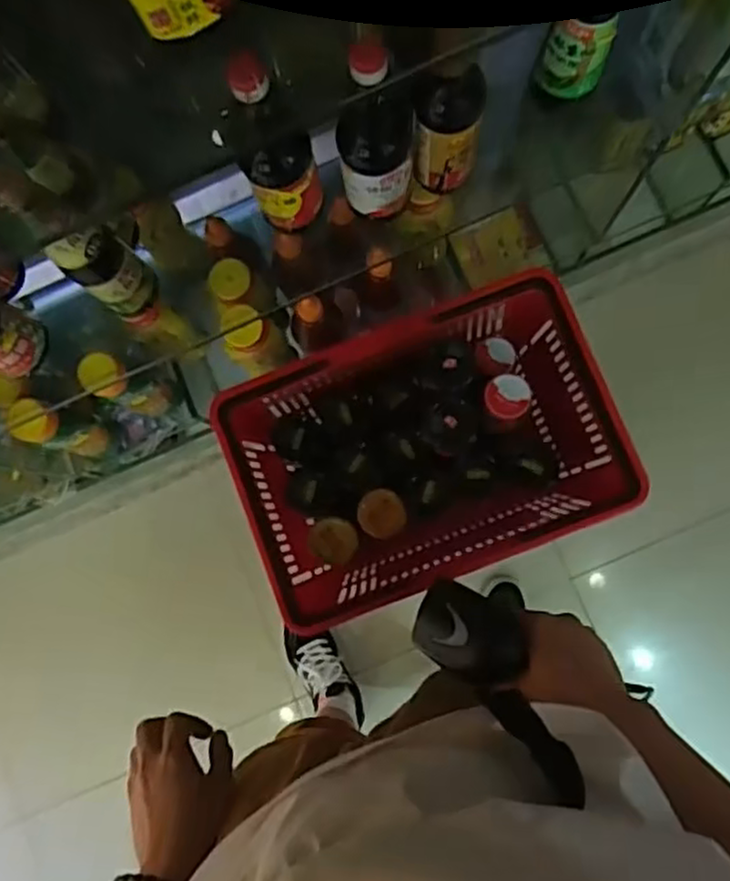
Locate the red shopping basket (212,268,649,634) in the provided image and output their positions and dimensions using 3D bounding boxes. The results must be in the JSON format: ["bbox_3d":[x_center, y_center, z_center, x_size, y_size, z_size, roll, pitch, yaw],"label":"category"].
[{"bbox_3d":[0.077,0.019,0.969,0.470,0.245,0.324,-22,82,1],"label":"red shopping basket"}]

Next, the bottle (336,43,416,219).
[{"bbox_3d":[0.010,-0.279,0.658,0.069,0.207,0.060,1,83,4],"label":"bottle"}]

